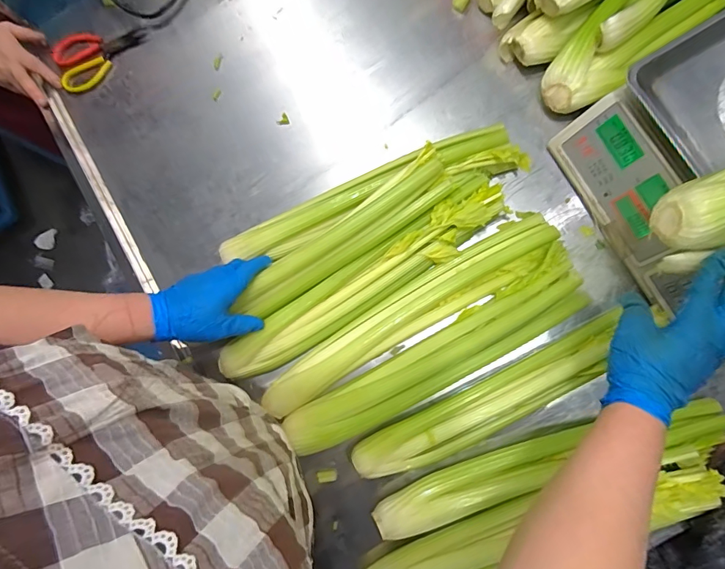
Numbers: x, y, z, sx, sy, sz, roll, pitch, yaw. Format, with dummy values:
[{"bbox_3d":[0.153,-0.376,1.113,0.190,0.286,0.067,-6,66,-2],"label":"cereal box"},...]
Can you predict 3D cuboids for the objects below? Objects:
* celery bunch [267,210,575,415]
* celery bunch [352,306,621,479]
[{"bbox_3d":[0.058,0.043,0.548,0.411,0.076,0.079,-29,77,-8],"label":"celery bunch"},{"bbox_3d":[0.158,0.147,0.528,0.354,0.049,0.061,-26,77,-7],"label":"celery bunch"}]

